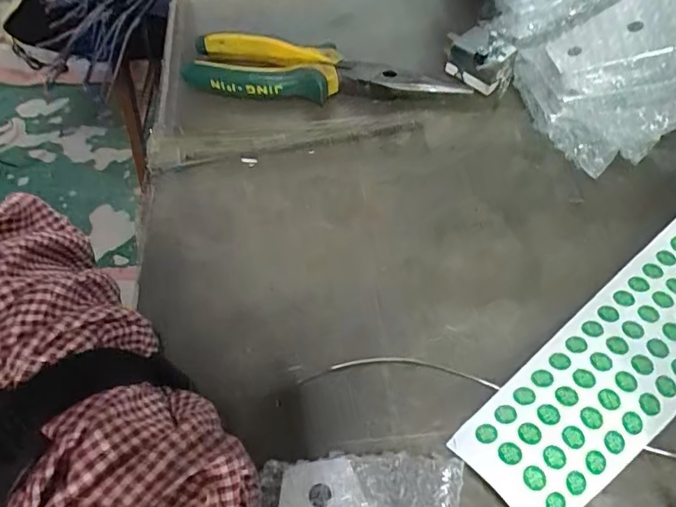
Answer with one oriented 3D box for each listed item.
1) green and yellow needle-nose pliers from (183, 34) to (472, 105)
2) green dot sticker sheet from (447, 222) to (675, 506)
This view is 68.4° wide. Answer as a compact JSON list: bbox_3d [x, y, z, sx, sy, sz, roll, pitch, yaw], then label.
[{"bbox_3d":[-0.017,-0.125,0.349,0.197,0.026,0.050,13,60,11],"label":"green and yellow needle-nose pliers"},{"bbox_3d":[0.148,0.046,0.244,0.205,0.014,0.059,-36,63,-18],"label":"green dot sticker sheet"}]

